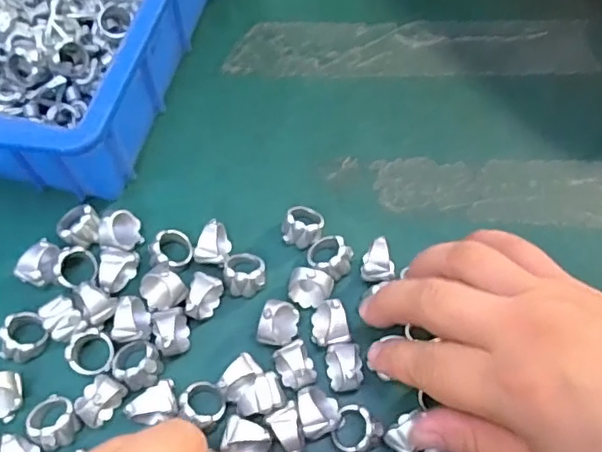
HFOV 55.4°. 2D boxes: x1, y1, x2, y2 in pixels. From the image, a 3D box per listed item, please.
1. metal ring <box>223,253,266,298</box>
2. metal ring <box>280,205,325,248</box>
[{"bbox_3d":[-0.028,0.024,0.290,0.020,0.016,0.023,-1,66,-2],"label":"metal ring"},{"bbox_3d":[0.001,0.000,0.301,0.020,0.016,0.022,1,66,-1],"label":"metal ring"}]

